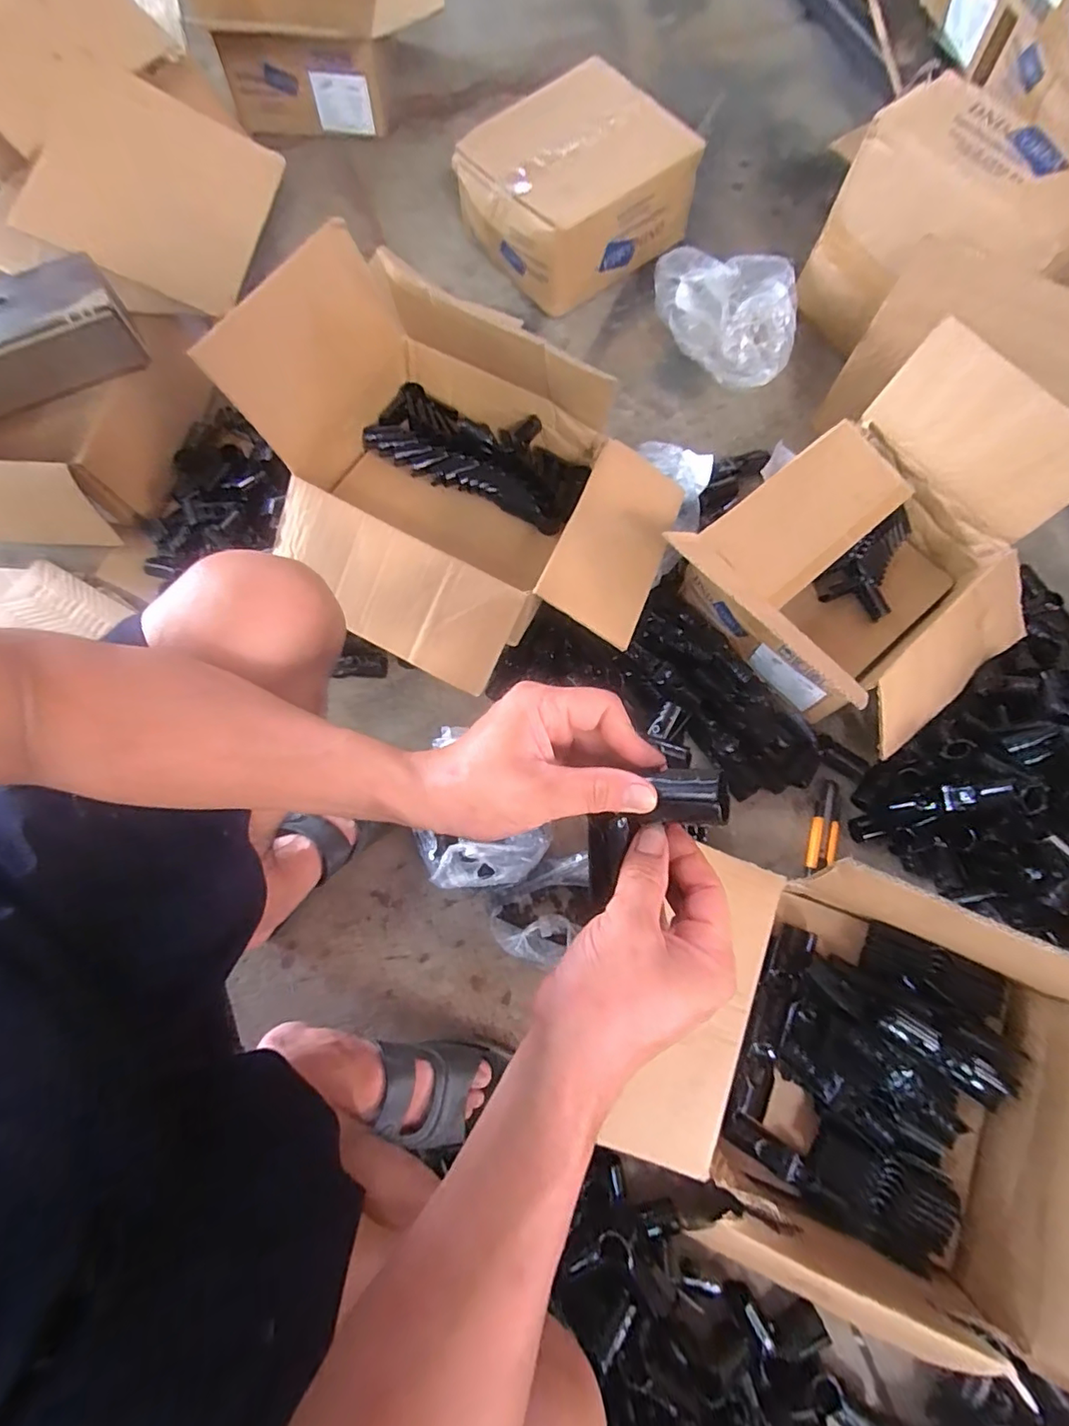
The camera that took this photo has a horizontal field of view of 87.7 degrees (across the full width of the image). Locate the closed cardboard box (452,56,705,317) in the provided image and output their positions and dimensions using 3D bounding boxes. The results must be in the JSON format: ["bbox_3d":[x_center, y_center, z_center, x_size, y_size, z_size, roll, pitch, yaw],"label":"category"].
[{"bbox_3d":[0.061,-0.868,0.926,0.326,0.141,0.289,-40,79,-11],"label":"closed cardboard box"}]

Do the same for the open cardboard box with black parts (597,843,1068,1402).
[{"bbox_3d":[0.327,0.380,0.508,0.448,0.240,0.372,24,75,6],"label":"open cardboard box with black parts"}]

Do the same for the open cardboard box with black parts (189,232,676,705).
[{"bbox_3d":[-0.085,-0.256,0.663,0.471,0.234,0.370,29,75,7],"label":"open cardboard box with black parts"}]

